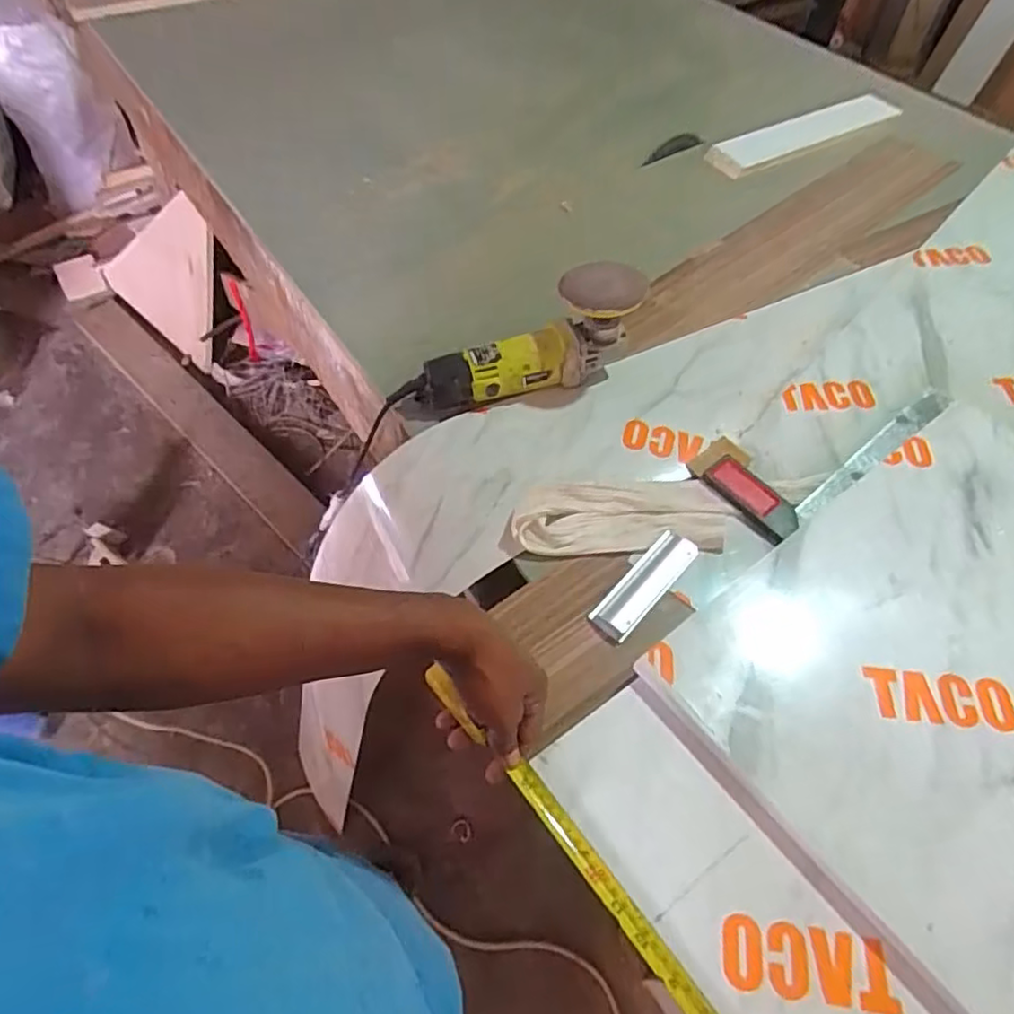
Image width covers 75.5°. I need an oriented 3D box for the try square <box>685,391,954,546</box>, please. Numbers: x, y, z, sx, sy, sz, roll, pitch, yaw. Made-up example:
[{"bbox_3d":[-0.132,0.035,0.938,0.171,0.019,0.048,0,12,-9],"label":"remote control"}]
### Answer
[{"bbox_3d":[0.351,-0.083,0.727,0.311,0.020,0.134,-32,60,-23],"label":"try square"}]

